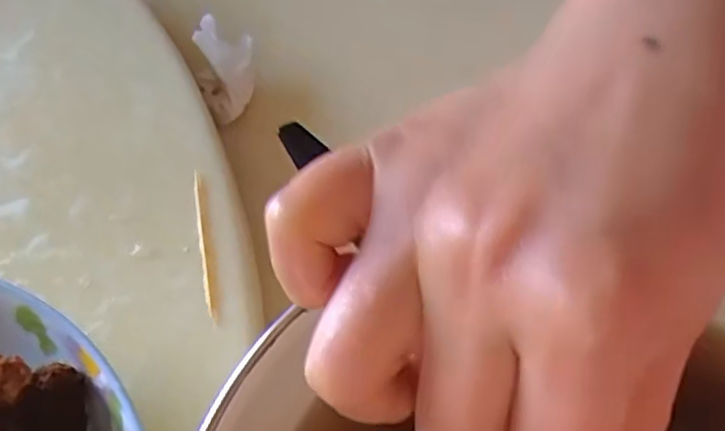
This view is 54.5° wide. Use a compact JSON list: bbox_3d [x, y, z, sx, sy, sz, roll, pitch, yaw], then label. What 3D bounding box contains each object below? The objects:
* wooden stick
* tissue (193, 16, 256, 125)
[{"bbox_3d":[-0.058,0.010,0.254,0.004,0.004,0.060,-14,61,0],"label":"wooden stick"},{"bbox_3d":[-0.061,-0.068,0.318,0.027,0.023,0.042,-23,61,-5],"label":"tissue"}]

